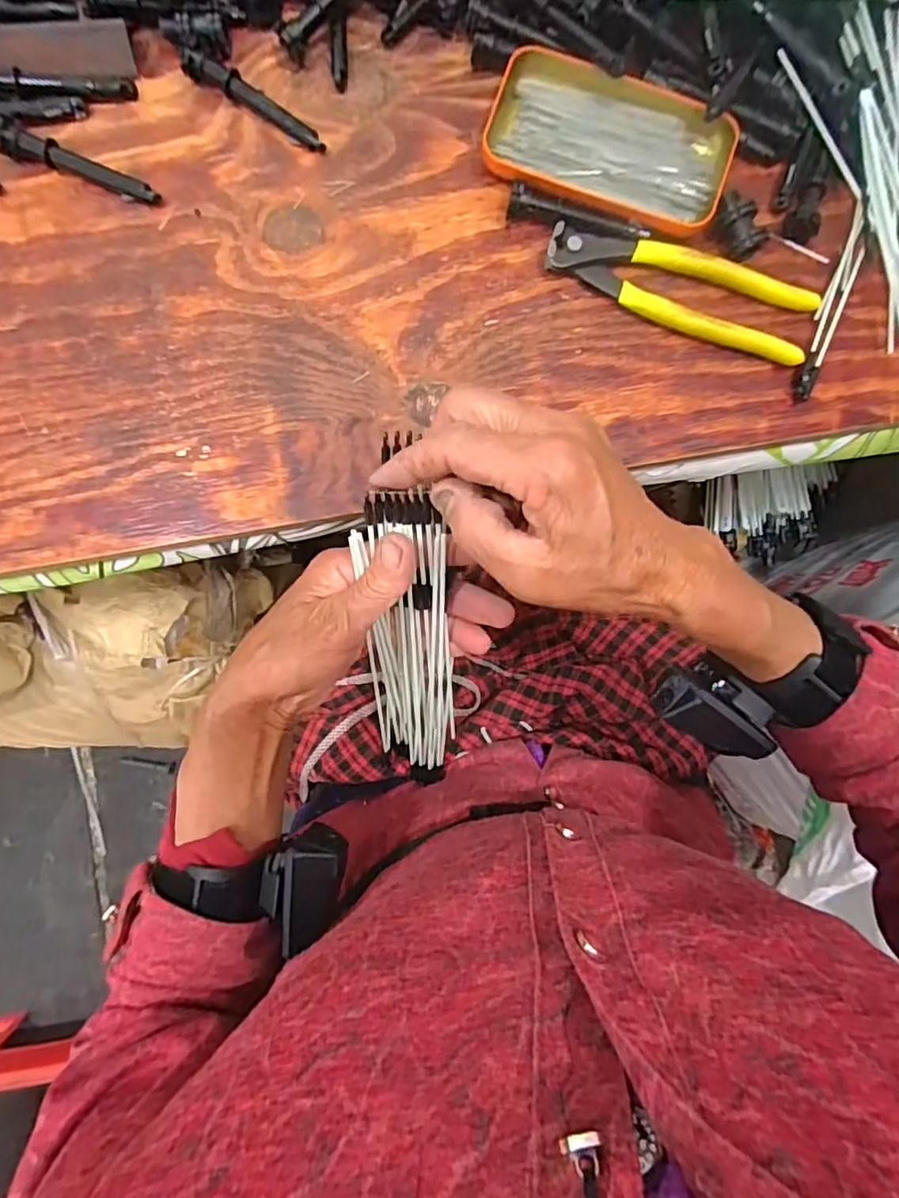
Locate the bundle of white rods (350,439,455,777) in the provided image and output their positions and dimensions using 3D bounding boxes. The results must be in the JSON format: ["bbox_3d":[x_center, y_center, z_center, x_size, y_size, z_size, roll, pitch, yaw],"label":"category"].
[{"bbox_3d":[-0.024,0.035,0.368,0.052,0.304,0.024,-1,49,-2],"label":"bundle of white rods"}]

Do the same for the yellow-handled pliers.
[{"bbox_3d":[0.140,-0.188,0.360,0.165,0.014,0.047,16,86,0],"label":"yellow-handled pliers"}]

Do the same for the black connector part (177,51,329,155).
[{"bbox_3d":[-0.116,-0.305,0.358,0.091,0.017,0.016,28,86,0],"label":"black connector part"}]

